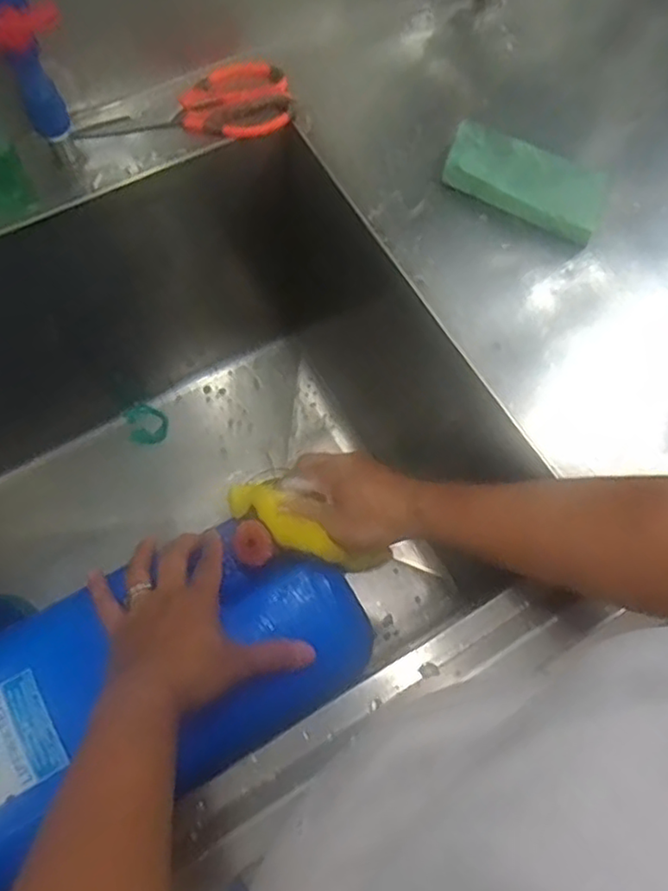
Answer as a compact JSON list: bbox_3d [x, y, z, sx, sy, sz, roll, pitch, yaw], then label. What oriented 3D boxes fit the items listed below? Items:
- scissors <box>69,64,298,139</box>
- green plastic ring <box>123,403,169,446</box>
[{"bbox_3d":[-0.134,-0.302,0.602,0.196,0.020,0.078,-17,71,-9],"label":"scissors"},{"bbox_3d":[-0.255,-0.030,0.901,0.053,0.008,0.059,-17,71,-9],"label":"green plastic ring"}]

